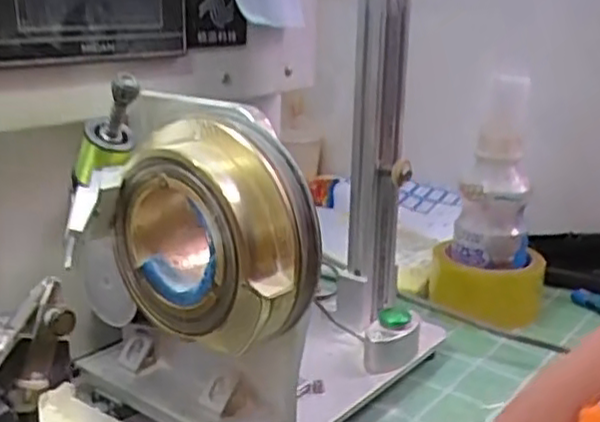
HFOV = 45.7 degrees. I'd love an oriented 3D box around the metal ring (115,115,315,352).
[{"bbox_3d":[-0.043,0.008,0.353,0.099,0.100,0.047,14,20,38],"label":"metal ring"}]

